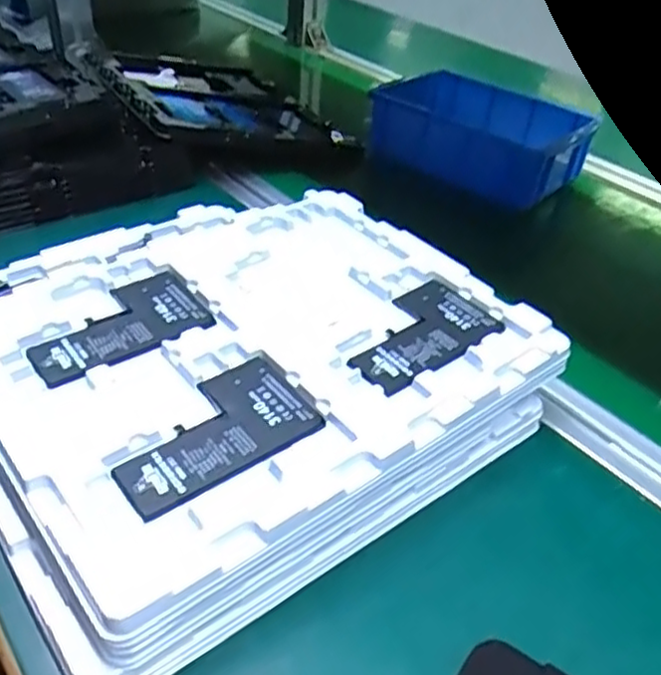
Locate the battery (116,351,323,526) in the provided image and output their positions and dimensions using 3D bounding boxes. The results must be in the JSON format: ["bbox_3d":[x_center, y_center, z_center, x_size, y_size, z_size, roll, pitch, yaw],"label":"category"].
[{"bbox_3d":[-0.055,0.044,0.318,0.095,0.006,0.059,-24,45,-33],"label":"battery"}]

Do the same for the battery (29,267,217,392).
[{"bbox_3d":[-0.117,-0.008,0.373,0.095,0.005,0.065,-20,44,-30],"label":"battery"}]

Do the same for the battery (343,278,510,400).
[{"bbox_3d":[0.049,-0.003,0.381,0.098,0.004,0.057,-28,47,-36],"label":"battery"}]

